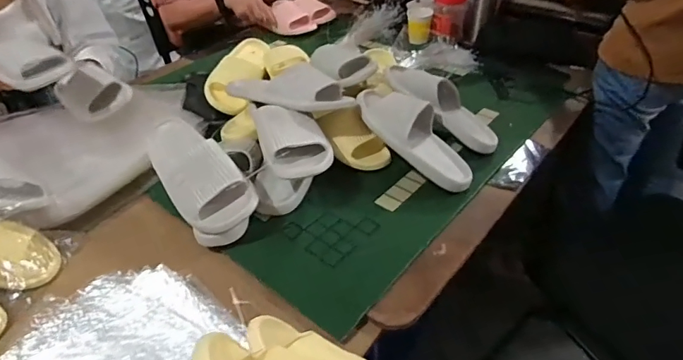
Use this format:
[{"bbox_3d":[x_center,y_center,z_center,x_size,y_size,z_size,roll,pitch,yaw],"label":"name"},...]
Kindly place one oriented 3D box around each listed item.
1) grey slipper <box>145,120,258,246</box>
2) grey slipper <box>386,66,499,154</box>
[{"bbox_3d":[-0.243,-0.011,0.744,0.105,0.085,0.255,-31,61,-27],"label":"grey slipper"},{"bbox_3d":[0.204,-0.152,0.892,0.266,0.071,0.106,41,54,6],"label":"grey slipper"}]

